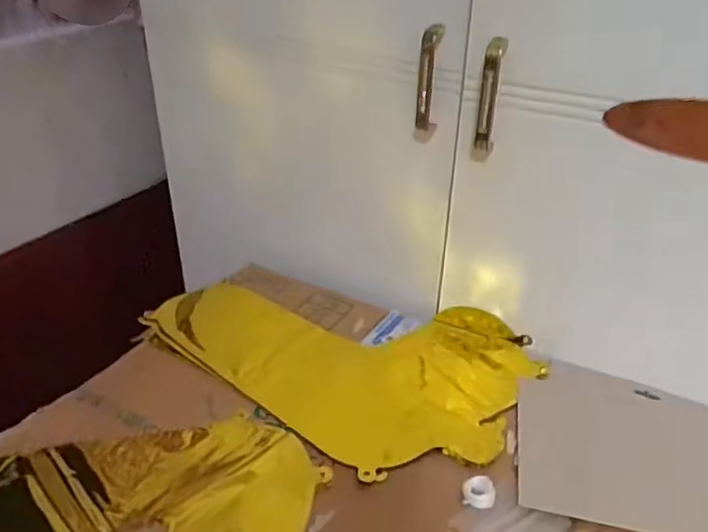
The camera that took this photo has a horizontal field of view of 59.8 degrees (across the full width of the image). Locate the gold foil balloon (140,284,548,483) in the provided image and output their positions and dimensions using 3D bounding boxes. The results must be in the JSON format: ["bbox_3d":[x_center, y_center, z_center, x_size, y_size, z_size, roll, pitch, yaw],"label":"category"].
[{"bbox_3d":[-0.021,0.079,0.678,0.406,0.005,0.255,21,38,28],"label":"gold foil balloon"}]

